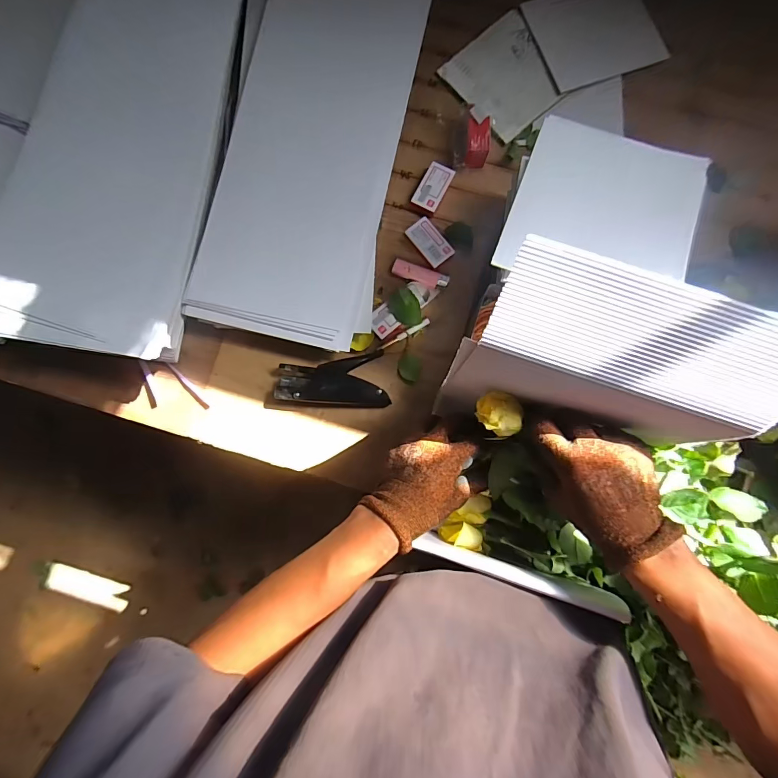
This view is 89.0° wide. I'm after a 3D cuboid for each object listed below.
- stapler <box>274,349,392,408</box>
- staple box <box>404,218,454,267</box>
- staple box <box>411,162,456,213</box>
[{"bbox_3d":[-0.075,-0.014,0.541,0.146,0.025,0.074,2,87,3],"label":"stapler"},{"bbox_3d":[0.057,-0.206,0.555,0.037,0.007,0.069,-39,86,0],"label":"staple box"},{"bbox_3d":[0.063,-0.289,0.567,0.038,0.014,0.071,26,88,4],"label":"staple box"}]

